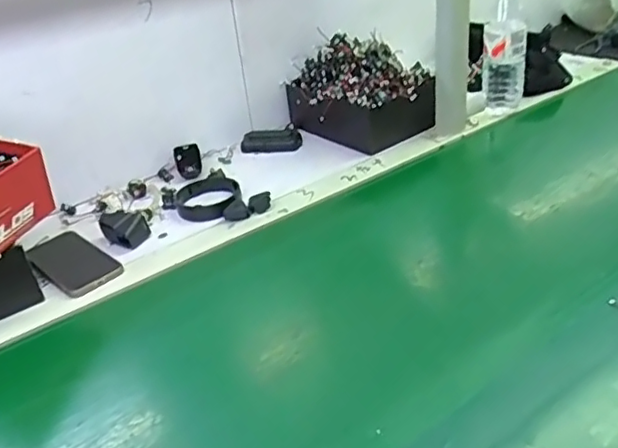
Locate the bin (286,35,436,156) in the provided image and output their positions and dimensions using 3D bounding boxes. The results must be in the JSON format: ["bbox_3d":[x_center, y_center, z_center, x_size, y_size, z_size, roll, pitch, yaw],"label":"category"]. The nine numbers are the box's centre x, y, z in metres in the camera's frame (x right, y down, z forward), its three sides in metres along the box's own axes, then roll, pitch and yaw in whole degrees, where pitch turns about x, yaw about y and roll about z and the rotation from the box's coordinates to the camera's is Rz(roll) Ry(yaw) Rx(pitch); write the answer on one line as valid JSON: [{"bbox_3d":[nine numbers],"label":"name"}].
[{"bbox_3d":[0.095,-0.239,1.081,0.196,0.143,0.232,-25,36,-26],"label":"bin"}]

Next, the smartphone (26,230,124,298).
[{"bbox_3d":[-0.316,0.051,0.809,0.151,0.015,0.080,22,42,38],"label":"smartphone"}]

